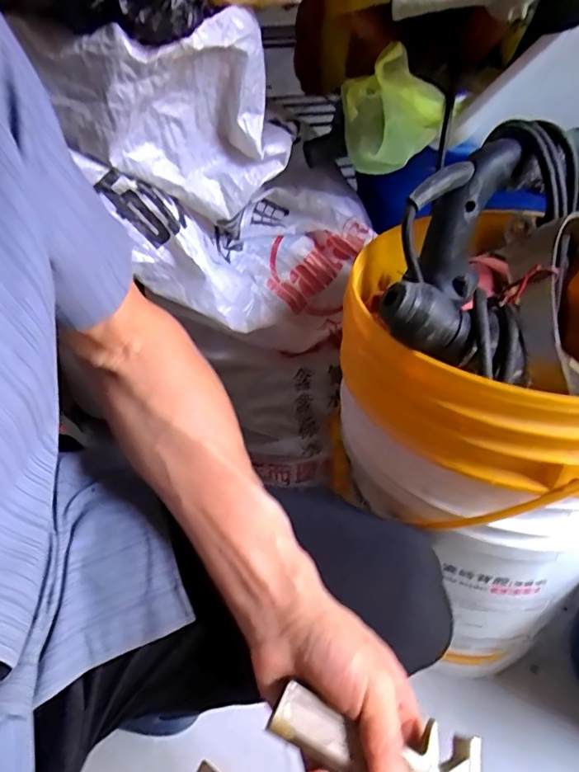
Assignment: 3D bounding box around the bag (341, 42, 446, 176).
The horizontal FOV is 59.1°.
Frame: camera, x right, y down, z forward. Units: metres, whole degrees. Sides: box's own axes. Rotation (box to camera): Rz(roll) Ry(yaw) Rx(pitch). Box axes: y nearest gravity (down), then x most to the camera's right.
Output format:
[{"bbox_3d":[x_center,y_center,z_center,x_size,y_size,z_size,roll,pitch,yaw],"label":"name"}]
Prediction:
[{"bbox_3d":[0.100,-0.267,0.499,0.097,0.095,0.086,7,41,11],"label":"bag"}]

